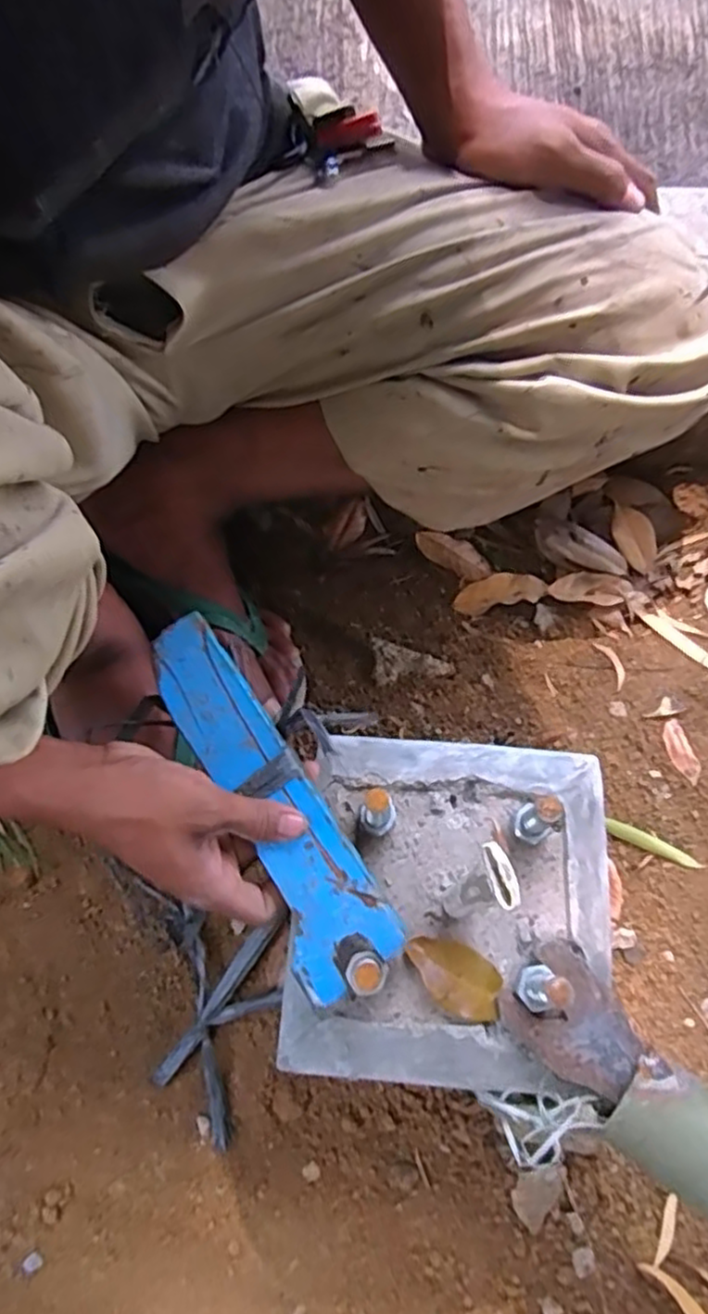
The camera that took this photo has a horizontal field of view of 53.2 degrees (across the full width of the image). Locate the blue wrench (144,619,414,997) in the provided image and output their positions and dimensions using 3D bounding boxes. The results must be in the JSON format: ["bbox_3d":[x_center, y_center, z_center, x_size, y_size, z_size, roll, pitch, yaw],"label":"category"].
[{"bbox_3d":[-0.058,0.083,0.433,0.061,0.008,0.243,-31,77,-8],"label":"blue wrench"}]

